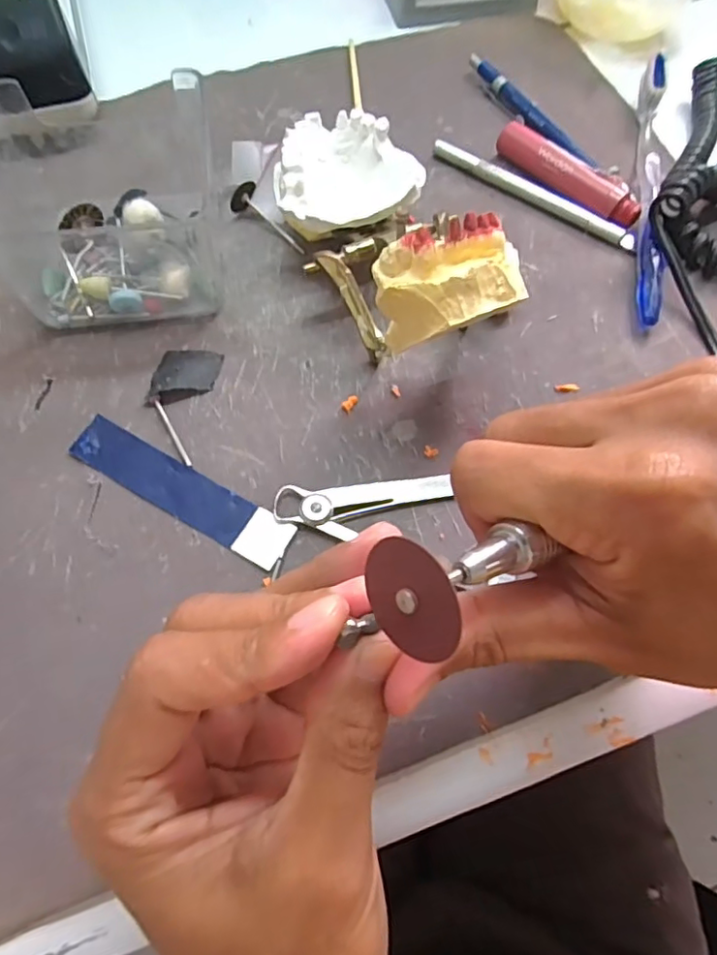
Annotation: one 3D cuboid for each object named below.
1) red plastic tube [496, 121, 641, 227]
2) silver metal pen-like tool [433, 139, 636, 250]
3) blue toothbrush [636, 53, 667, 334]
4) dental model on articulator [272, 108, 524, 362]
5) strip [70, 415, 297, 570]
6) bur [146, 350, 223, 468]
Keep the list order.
[{"bbox_3d":[0.110,-0.160,0.310,0.013,0.017,0.089,-42,73,-17],"label":"red plastic tube"},{"bbox_3d":[0.093,-0.153,0.312,0.120,0.009,0.010,32,70,13],"label":"silver metal pen-like tool"},{"bbox_3d":[0.154,-0.156,0.307,0.012,0.021,0.180,12,67,4],"label":"blue toothbrush"},{"bbox_3d":[0.006,-0.109,0.253,0.071,0.078,0.156,-13,67,-6],"label":"dental model on articulator"},{"bbox_3d":[-0.074,0.005,0.241,0.101,0.004,0.021,27,69,11],"label":"strip"},{"bbox_3d":[-0.080,-0.035,0.257,0.027,0.007,0.055,9,67,3],"label":"bur"}]

